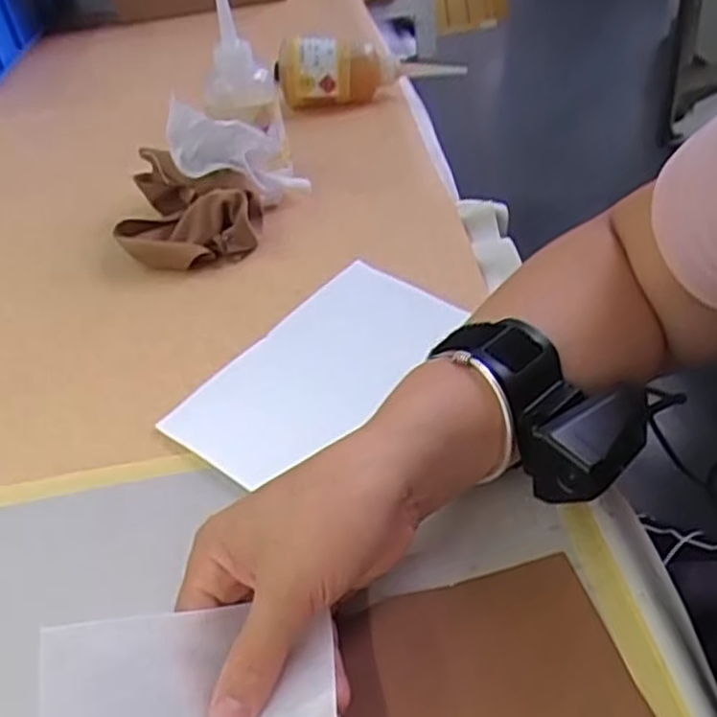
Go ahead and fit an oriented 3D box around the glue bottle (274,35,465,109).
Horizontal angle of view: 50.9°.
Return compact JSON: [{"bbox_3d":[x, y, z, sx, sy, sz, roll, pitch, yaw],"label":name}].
[{"bbox_3d":[0.020,-0.297,0.780,0.207,0.062,0.058,-15,39,-29],"label":"glue bottle"}]

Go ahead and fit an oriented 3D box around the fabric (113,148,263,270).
[{"bbox_3d":[-0.133,-0.113,0.587,0.111,0.050,0.115,-13,40,-6],"label":"fabric"}]

